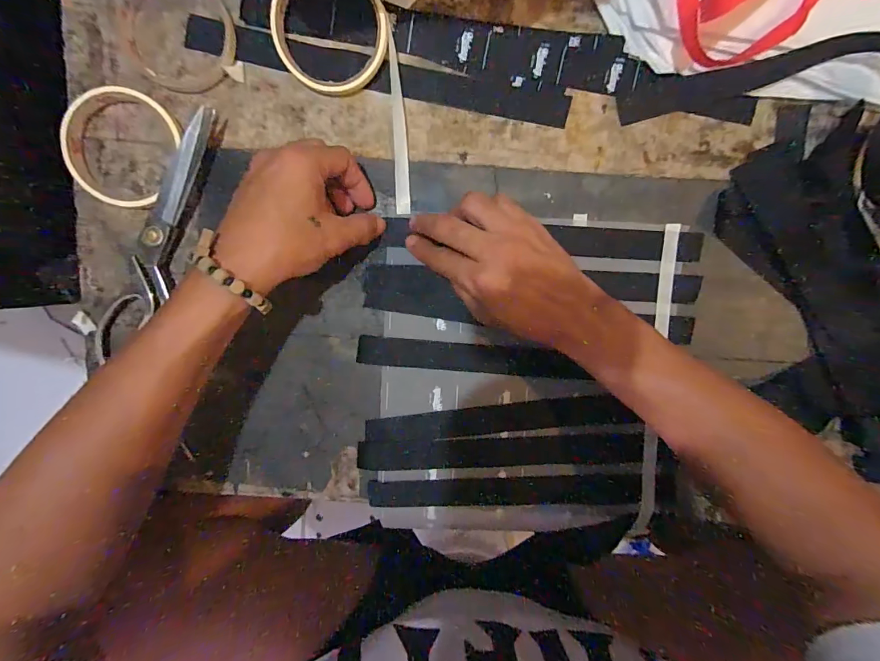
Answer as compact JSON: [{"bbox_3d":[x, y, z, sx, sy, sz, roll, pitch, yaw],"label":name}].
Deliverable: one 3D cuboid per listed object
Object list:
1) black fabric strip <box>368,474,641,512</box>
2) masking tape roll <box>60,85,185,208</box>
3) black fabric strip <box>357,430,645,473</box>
[{"bbox_3d":[0.060,0.150,0.365,0.244,0.005,0.029,-1,97,-1],"label":"black fabric strip"},{"bbox_3d":[-0.251,-0.145,0.317,0.083,0.015,0.088,3,97,-2],"label":"masking tape roll"},{"bbox_3d":[0.055,0.111,0.363,0.253,0.006,0.031,-3,97,-1],"label":"black fabric strip"}]

